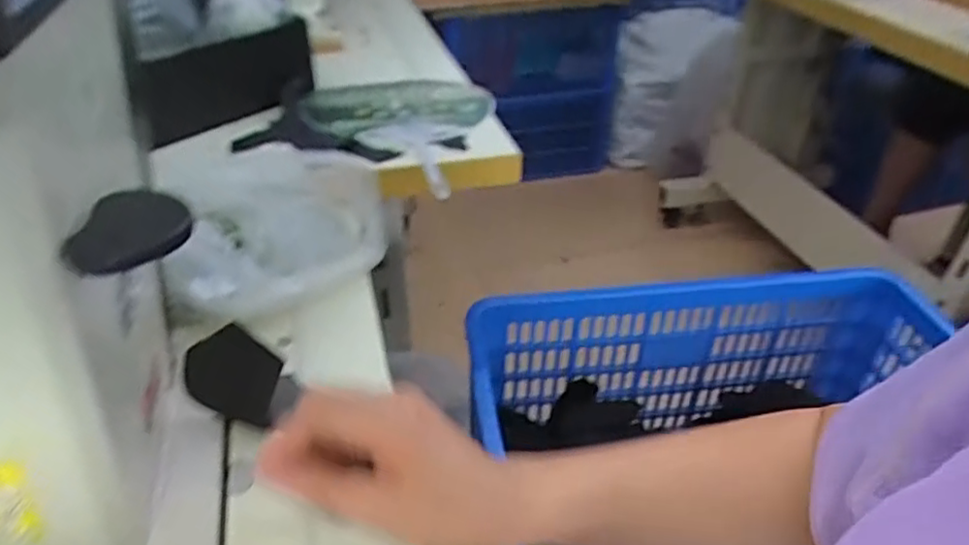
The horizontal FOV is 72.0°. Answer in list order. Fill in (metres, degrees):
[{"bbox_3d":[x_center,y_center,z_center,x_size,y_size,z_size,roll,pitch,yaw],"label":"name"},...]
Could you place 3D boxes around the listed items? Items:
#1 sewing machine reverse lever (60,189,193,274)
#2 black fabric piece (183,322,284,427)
[{"bbox_3d":[-0.148,-0.019,0.285,0.044,0.007,0.054,1,36,0],"label":"sewing machine reverse lever"},{"bbox_3d":[-0.171,0.067,0.447,0.067,0.068,0.005,20,22,8],"label":"black fabric piece"}]

